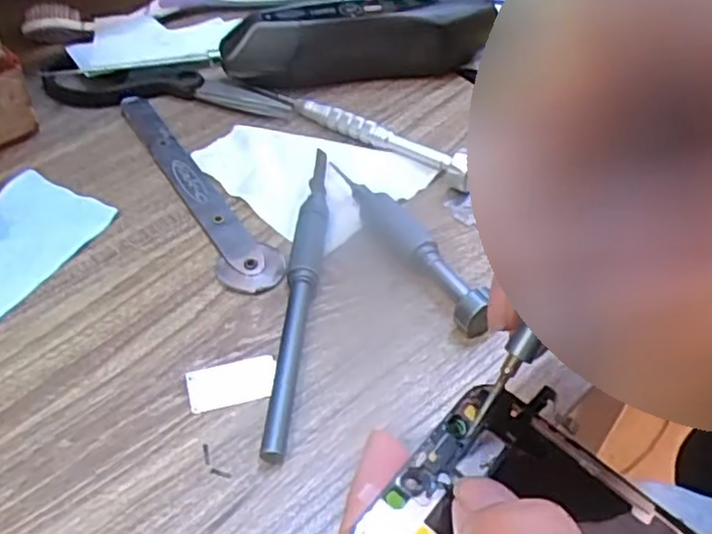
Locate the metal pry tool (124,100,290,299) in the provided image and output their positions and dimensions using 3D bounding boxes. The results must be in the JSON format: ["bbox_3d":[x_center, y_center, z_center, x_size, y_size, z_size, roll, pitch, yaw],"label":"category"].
[{"bbox_3d":[-0.074,-0.039,0.319,0.024,0.004,0.144,-22,52,-24],"label":"metal pry tool"}]

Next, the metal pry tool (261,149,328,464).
[{"bbox_3d":[-0.021,0.005,0.276,0.013,0.012,0.150,6,46,0],"label":"metal pry tool"}]

